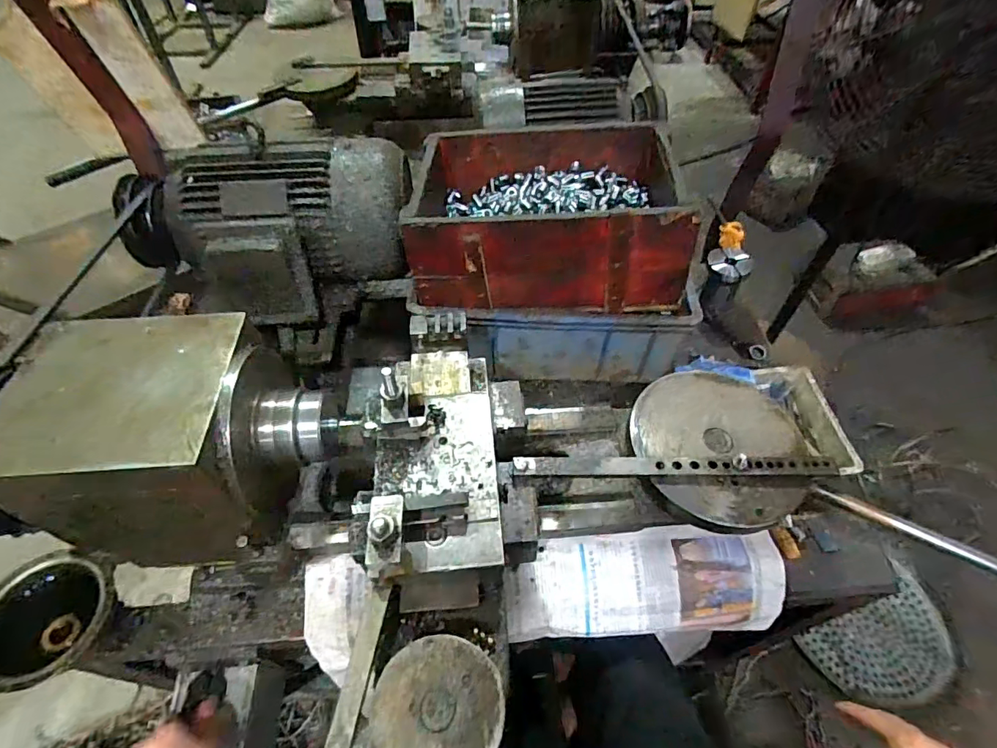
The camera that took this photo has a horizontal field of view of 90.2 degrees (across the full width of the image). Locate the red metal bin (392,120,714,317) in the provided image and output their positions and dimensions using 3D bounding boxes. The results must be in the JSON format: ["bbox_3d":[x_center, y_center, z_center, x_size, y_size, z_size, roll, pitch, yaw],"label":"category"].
[{"bbox_3d":[0.065,-0.229,0.694,0.353,0.137,0.259,1,51,1],"label":"red metal bin"}]

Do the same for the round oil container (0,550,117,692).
[{"bbox_3d":[-0.479,0.257,0.524,0.128,0.044,0.131,0,51,0],"label":"round oil container"}]

